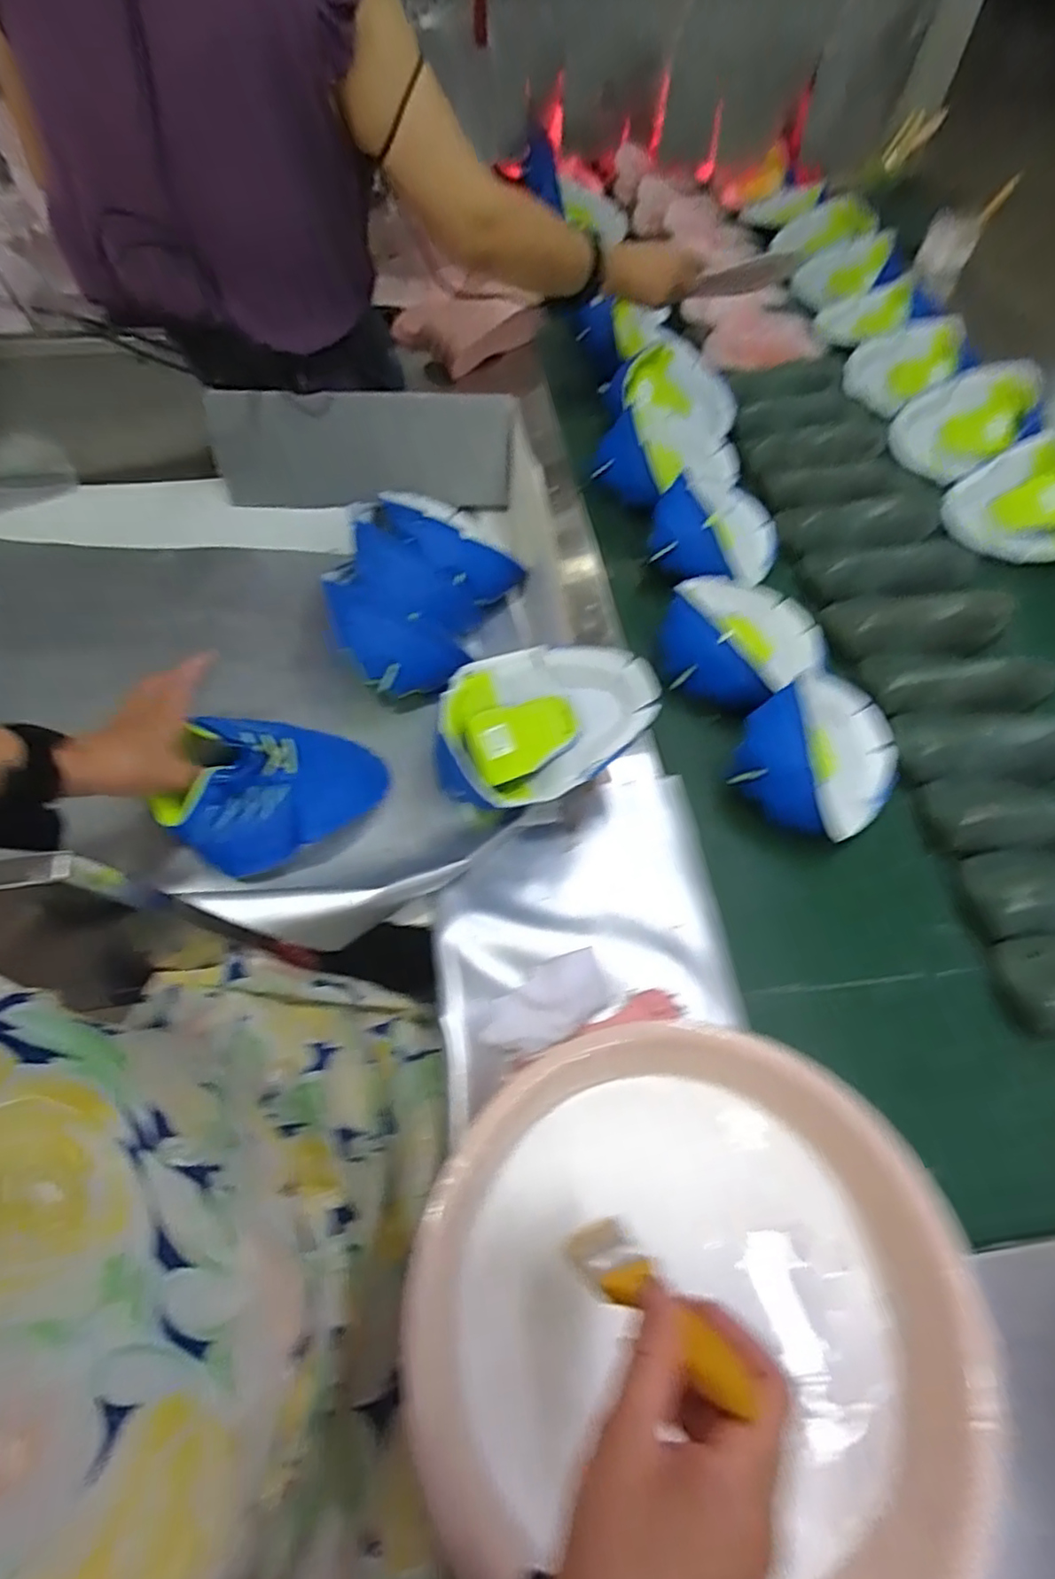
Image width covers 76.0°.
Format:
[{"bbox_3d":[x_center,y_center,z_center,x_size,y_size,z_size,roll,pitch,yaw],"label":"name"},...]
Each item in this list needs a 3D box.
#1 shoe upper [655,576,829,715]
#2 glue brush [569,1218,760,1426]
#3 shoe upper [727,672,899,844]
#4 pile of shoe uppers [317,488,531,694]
[{"bbox_3d":[0.255,-0.181,0.794,0.226,0.071,0.171,-35,65,-20],"label":"shoe upper"},{"bbox_3d":[0.059,0.250,0.332,0.030,0.142,0.013,-38,94,-22],"label":"glue brush"},{"bbox_3d":[0.322,-0.042,0.708,0.232,0.094,0.148,-36,66,-21],"label":"shoe upper"},{"bbox_3d":[-0.116,-0.204,0.734,0.155,0.109,0.229,13,59,6],"label":"pile of shoe uppers"}]

